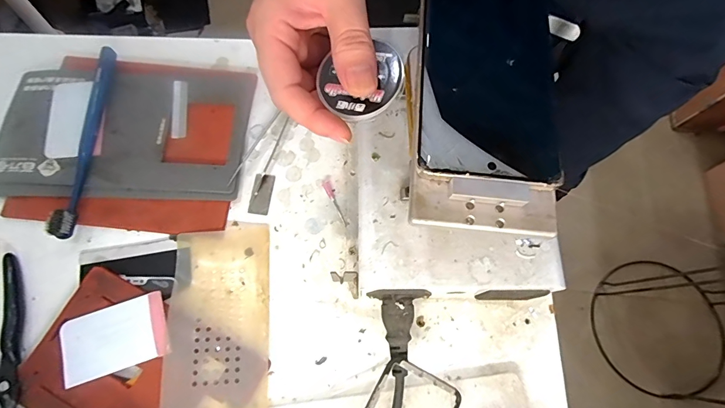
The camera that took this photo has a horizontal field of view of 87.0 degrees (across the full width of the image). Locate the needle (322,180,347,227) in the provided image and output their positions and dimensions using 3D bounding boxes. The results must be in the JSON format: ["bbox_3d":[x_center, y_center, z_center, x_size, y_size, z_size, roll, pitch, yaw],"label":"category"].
[{"bbox_3d":[-0.024,-0.002,0.349,0.008,0.004,0.048,-26,74,-10],"label":"needle"}]

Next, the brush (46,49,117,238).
[{"bbox_3d":[-0.250,-0.060,0.350,0.017,0.023,0.187,1,71,-1],"label":"brush"}]

